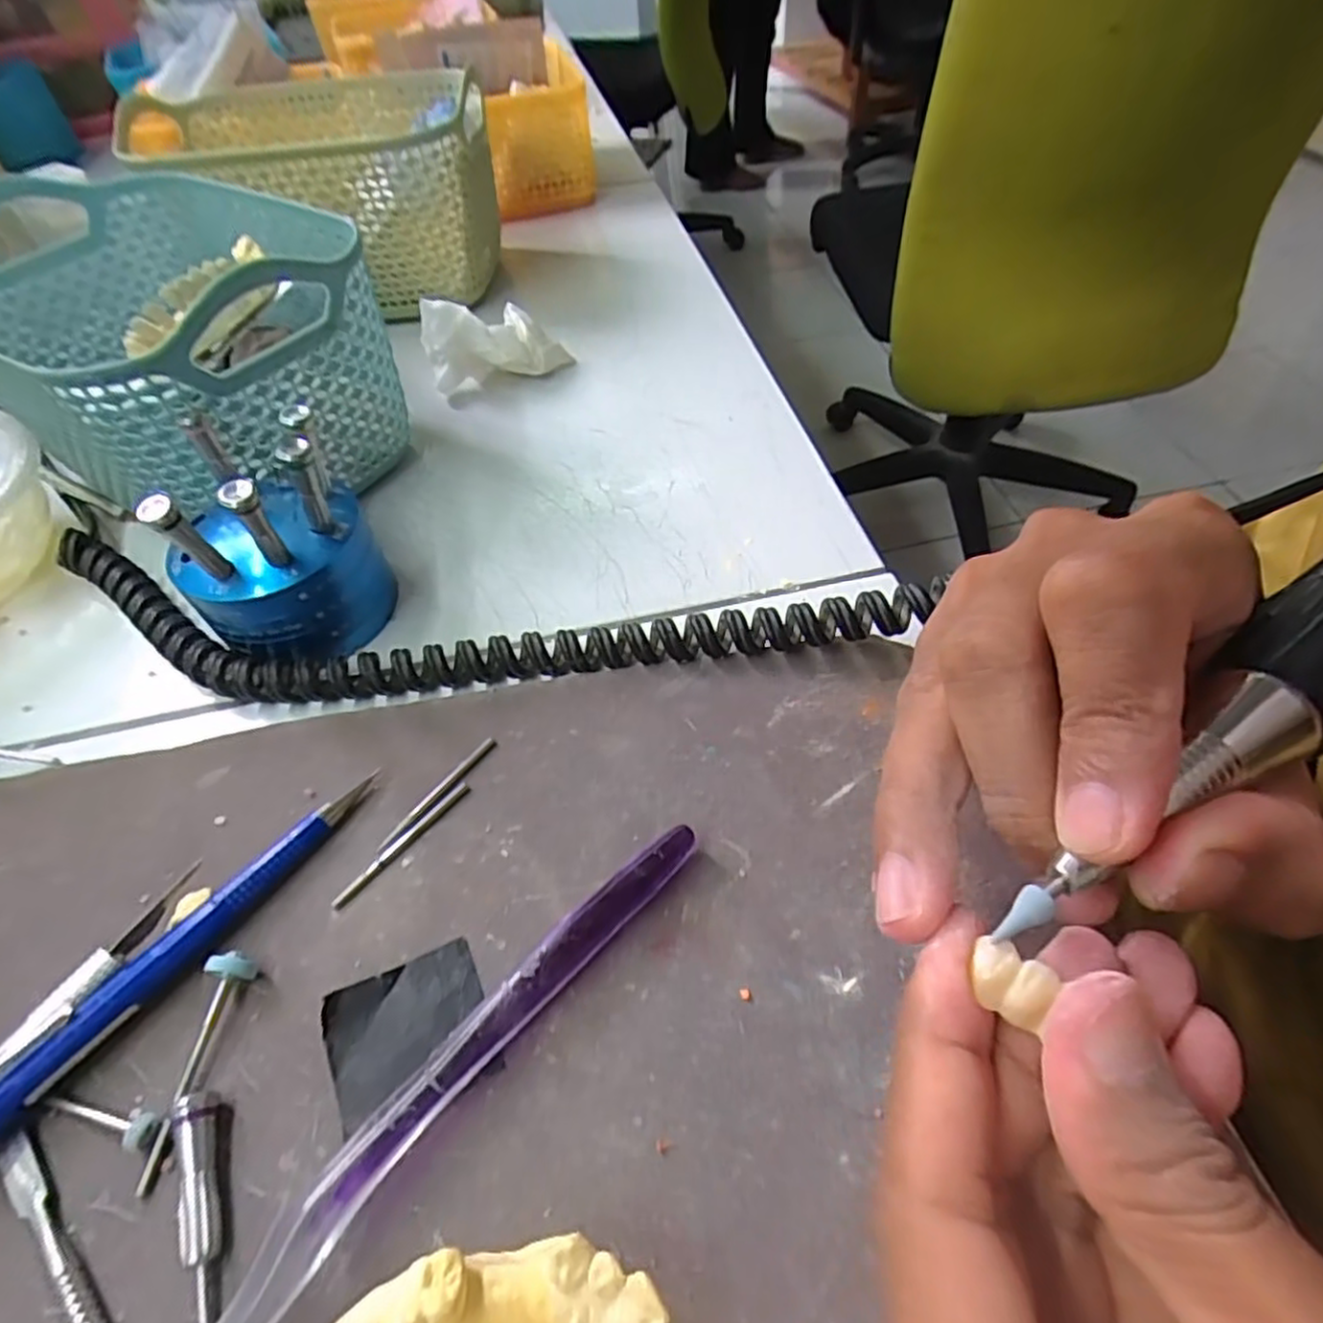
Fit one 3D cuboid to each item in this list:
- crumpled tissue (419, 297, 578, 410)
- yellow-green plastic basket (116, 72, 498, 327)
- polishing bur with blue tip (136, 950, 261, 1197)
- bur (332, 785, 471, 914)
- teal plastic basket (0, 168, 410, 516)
[{"bbox_3d":[-0.076,-0.147,0.330,0.062,0.040,0.018,-18,52,-11],"label":"crumpled tissue"},{"bbox_3d":[-0.171,-0.247,0.381,0.164,0.080,0.127,-1,50,3],"label":"yellow-green plastic basket"},{"bbox_3d":[-0.102,0.089,0.159,0.009,0.010,0.046,2,51,5],"label":"polishing bur with blue tip"},{"bbox_3d":[-0.069,0.048,0.193,0.004,0.004,0.044,32,59,26],"label":"bur"},{"bbox_3d":[-0.187,-0.122,0.286,0.172,0.087,0.115,30,58,25],"label":"teal plastic basket"}]

